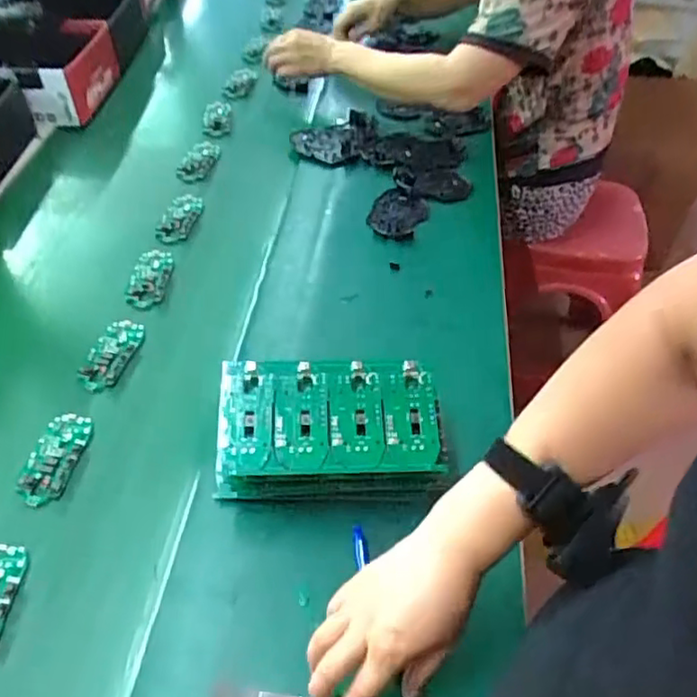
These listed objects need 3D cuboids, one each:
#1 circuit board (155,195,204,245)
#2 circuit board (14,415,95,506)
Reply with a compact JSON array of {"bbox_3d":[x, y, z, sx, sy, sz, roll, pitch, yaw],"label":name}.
[{"bbox_3d":[-0.226,-0.173,0.879,0.044,0.022,0.091,15,49,10],"label":"circuit board"},{"bbox_3d":[-0.282,0.102,0.622,0.047,0.021,0.096,6,48,1],"label":"circuit board"}]

